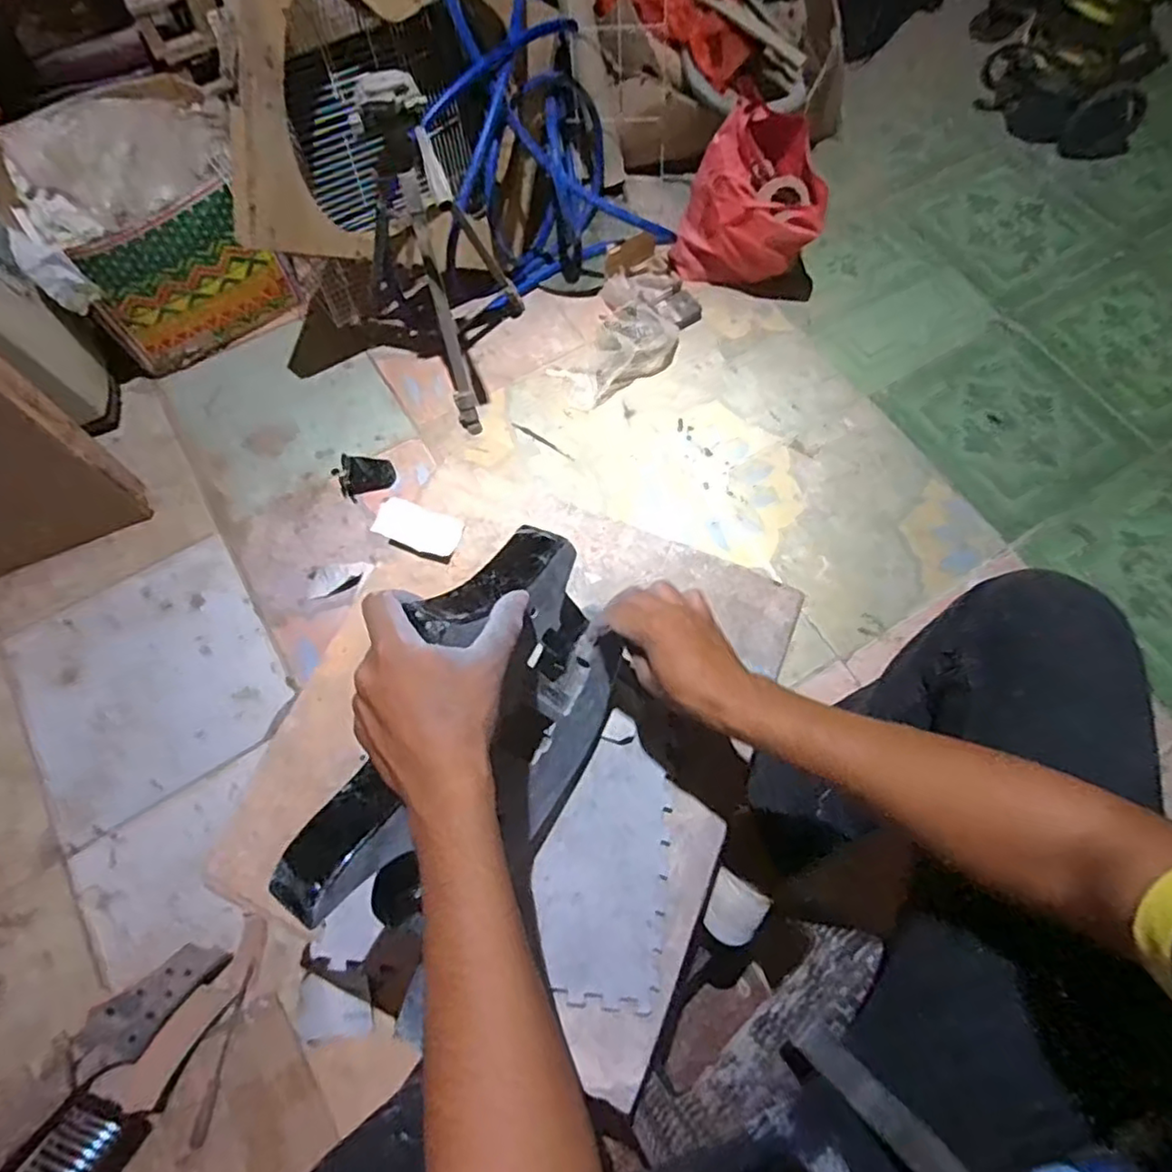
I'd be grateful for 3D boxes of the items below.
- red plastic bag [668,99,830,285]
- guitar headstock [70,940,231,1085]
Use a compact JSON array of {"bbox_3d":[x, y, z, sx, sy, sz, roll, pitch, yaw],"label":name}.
[{"bbox_3d":[0.318,-0.742,1.301,0.254,0.285,0.187,6,69,2],"label":"red plastic bag"},{"bbox_3d":[-0.580,0.562,0.879,0.184,0.012,0.079,-29,88,-35],"label":"guitar headstock"}]

